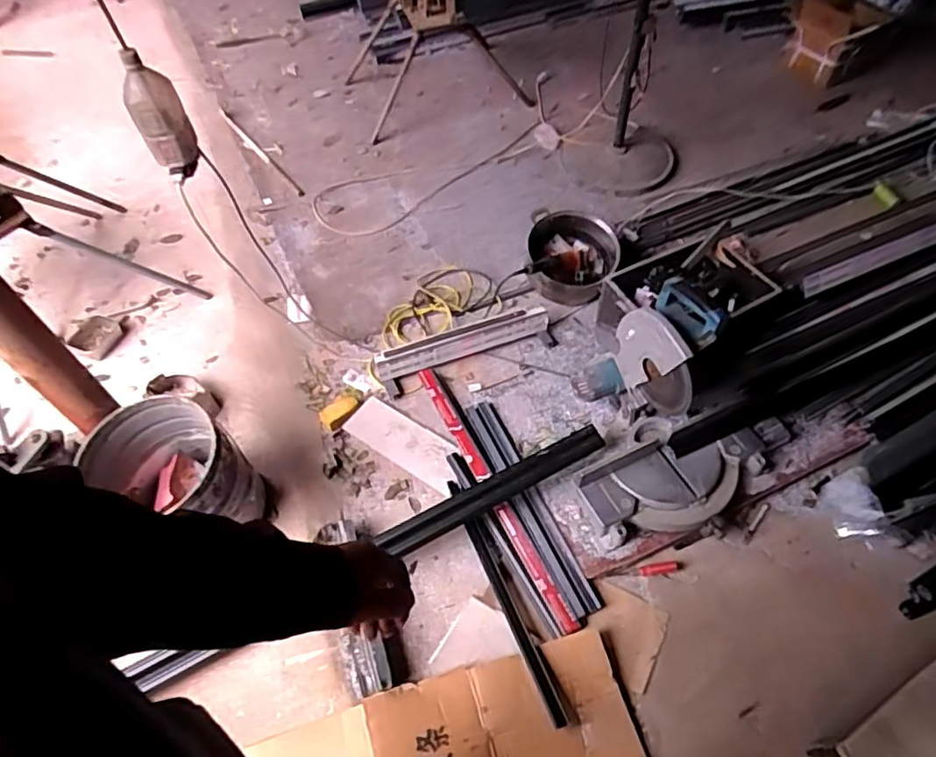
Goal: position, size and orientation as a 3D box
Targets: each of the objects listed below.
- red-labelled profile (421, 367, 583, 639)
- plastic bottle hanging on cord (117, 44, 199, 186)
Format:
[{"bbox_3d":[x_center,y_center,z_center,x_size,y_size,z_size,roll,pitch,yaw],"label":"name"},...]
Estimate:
[{"bbox_3d":[0.057,0.268,1.573,0.058,0.042,0.791,-24,59,-11],"label":"red-labelled profile"},{"bbox_3d":[-0.560,-0.476,1.123,0.087,0.219,0.086,-26,56,-14],"label":"plastic bottle hanging on cord"}]

